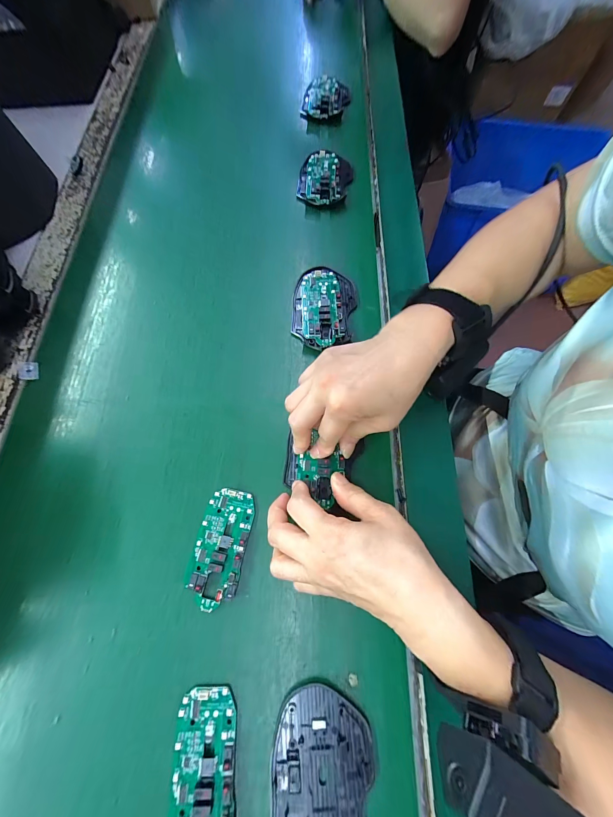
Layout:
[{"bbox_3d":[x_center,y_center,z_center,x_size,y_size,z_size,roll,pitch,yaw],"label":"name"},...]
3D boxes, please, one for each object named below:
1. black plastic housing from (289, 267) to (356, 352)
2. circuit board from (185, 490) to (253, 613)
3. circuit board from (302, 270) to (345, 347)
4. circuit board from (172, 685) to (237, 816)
[{"bbox_3d":[0.020,-0.119,0.343,0.071,0.015,0.107,9,71,3],"label":"black plastic housing"},{"bbox_3d":[-0.077,0.123,0.266,0.045,0.009,0.097,10,71,4],"label":"circuit board"},{"bbox_3d":[0.016,-0.119,0.341,0.044,0.014,0.096,-4,71,-2],"label":"circuit board"},{"bbox_3d":[-0.075,0.264,0.215,0.044,0.010,0.093,-3,71,-1],"label":"circuit board"}]

